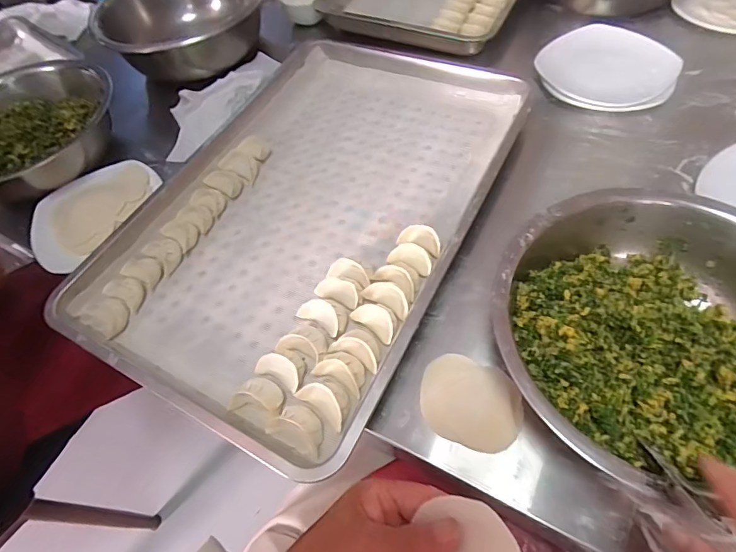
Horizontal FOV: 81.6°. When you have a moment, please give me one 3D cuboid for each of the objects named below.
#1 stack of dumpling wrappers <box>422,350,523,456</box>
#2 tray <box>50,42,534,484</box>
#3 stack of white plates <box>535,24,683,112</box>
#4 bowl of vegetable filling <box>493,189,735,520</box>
[{"bbox_3d":[0.099,0.123,0.414,0.095,0.015,0.078,20,62,16],"label":"stack of dumpling wrappers"},{"bbox_3d":[-0.070,-0.108,0.561,0.408,0.068,0.587,23,62,18],"label":"tray"},{"bbox_3d":[0.369,-0.327,0.666,0.190,0.034,0.190,13,60,13],"label":"stack of white plates"},{"bbox_3d":[0.257,0.053,0.390,0.271,0.091,0.268,-2,58,3],"label":"bowl of vegetable filling"}]

